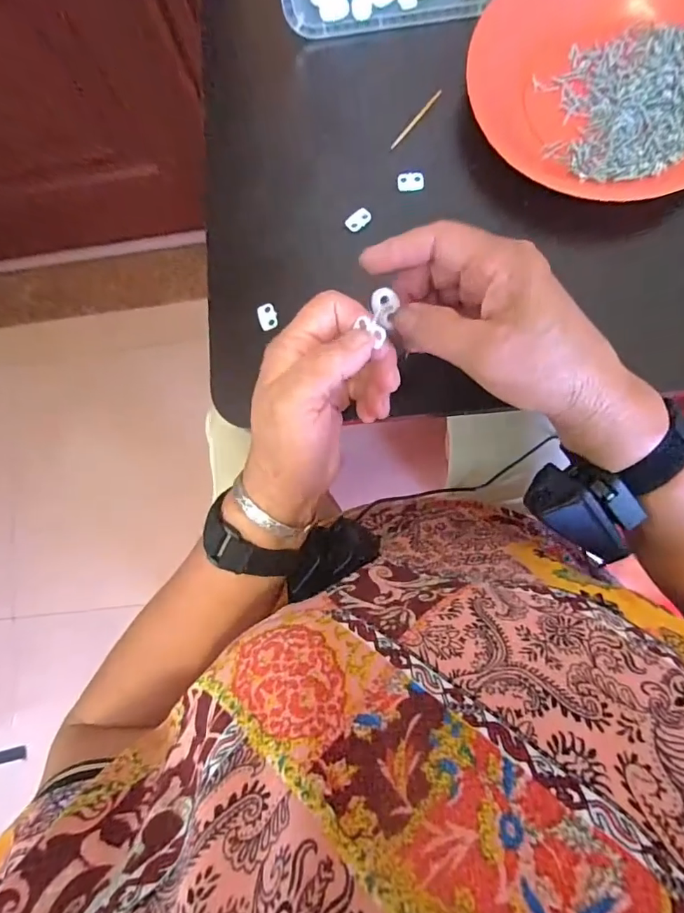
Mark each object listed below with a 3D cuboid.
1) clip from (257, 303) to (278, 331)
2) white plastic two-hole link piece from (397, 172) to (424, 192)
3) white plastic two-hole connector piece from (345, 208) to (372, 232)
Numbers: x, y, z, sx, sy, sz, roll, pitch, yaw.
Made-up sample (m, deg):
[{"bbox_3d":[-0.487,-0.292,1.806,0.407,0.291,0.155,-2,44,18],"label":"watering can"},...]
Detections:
[{"bbox_3d":[-0.054,-0.102,0.351,0.014,0.006,0.018,-18,81,1],"label":"clip"},{"bbox_3d":[0.051,-0.203,0.354,0.019,0.004,0.014,-4,82,3],"label":"white plastic two-hole link piece"},{"bbox_3d":[0.012,-0.174,0.353,0.019,0.004,0.012,-33,81,-1],"label":"white plastic two-hole connector piece"}]

